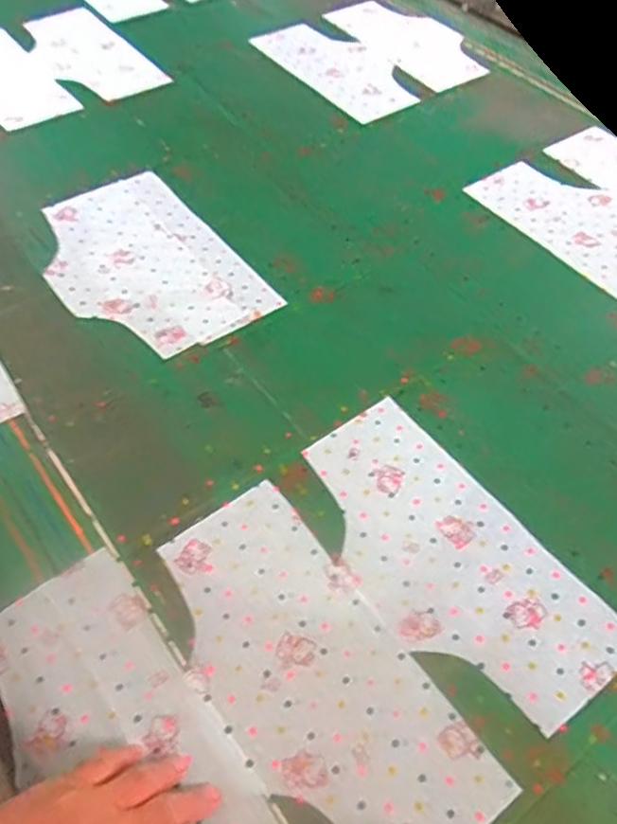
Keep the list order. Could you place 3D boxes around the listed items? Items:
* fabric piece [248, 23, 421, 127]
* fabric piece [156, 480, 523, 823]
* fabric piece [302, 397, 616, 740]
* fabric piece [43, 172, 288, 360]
[{"bbox_3d":[0.055,-0.594,1.128,0.170,0.009,0.322,-30,59,-23],"label":"fabric piece"},{"bbox_3d":[-0.002,0.208,0.532,0.149,0.004,0.322,-29,59,-23],"label":"fabric piece"},{"bbox_3d":[0.121,0.127,0.595,0.160,0.004,0.318,-30,59,-23],"label":"fabric piece"},{"bbox_3d":[-0.210,-0.188,0.819,0.208,0.008,0.326,-30,59,-24],"label":"fabric piece"}]

